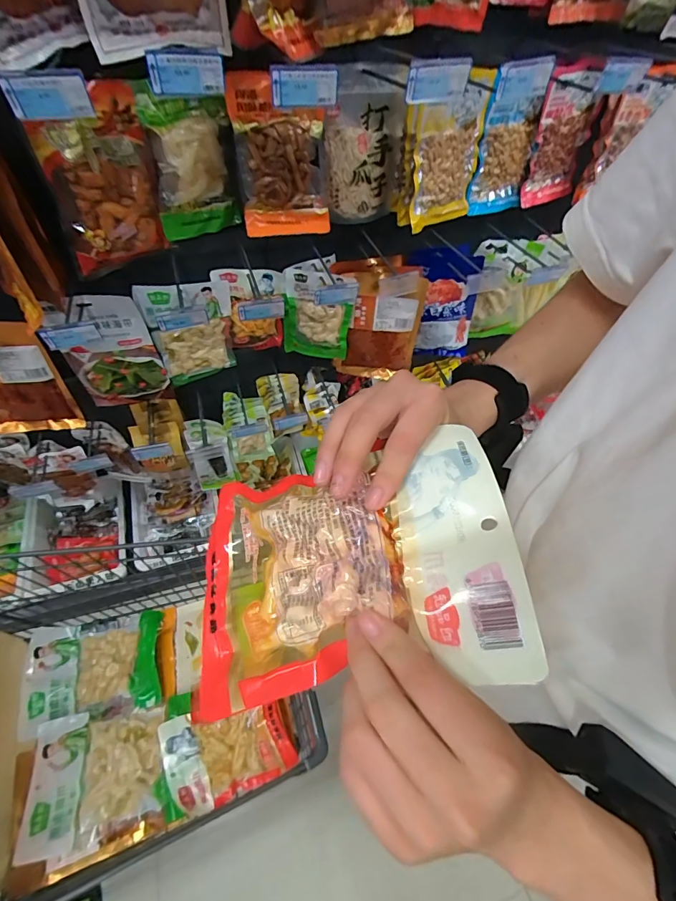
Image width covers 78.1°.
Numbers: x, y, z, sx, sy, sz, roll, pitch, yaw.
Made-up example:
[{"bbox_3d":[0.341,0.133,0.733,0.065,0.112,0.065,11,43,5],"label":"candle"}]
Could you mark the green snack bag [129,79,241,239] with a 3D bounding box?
[{"bbox_3d":[-0.254,-0.506,0.752,0.156,0.225,0.035,-31,61,-29],"label":"green snack bag"}]

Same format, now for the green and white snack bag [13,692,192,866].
[{"bbox_3d":[-0.396,0.558,0.725,0.265,0.040,0.192,-8,54,-8],"label":"green and white snack bag"}]

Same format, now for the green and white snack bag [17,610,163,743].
[{"bbox_3d":[-0.476,0.426,0.824,0.240,0.039,0.183,-10,54,-9],"label":"green and white snack bag"}]

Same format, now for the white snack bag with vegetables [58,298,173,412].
[{"bbox_3d":[-0.473,-0.195,0.875,0.176,0.269,0.018,-6,53,-7],"label":"white snack bag with vegetables"}]

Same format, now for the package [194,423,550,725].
[{"bbox_3d":[-0.003,0.070,0.257,0.207,0.020,0.140,-18,58,18],"label":"package"}]

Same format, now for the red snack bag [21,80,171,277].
[{"bbox_3d":[-0.382,-0.436,0.690,0.026,0.238,0.172,38,61,24],"label":"red snack bag"}]

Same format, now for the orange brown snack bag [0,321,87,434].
[{"bbox_3d":[-0.654,-0.138,0.846,0.219,0.275,0.059,1,53,-1],"label":"orange brown snack bag"}]

